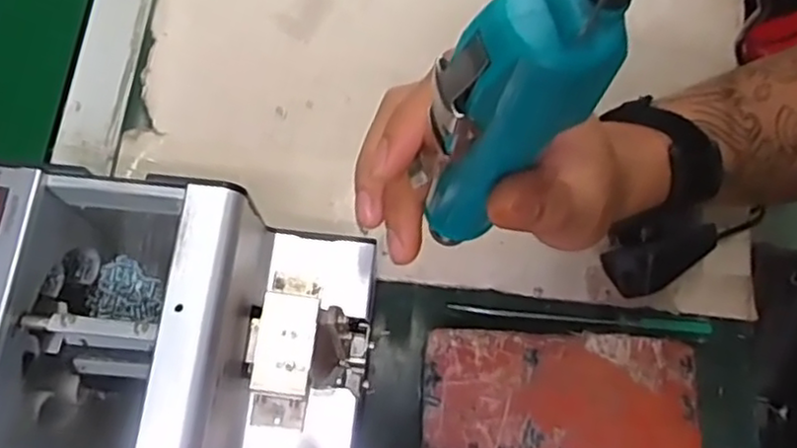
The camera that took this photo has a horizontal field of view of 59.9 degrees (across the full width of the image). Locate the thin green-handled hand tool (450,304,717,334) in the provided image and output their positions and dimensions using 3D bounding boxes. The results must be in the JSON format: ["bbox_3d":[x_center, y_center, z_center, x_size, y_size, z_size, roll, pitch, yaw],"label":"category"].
[{"bbox_3d":[0.108,0.056,0.409,0.152,0.010,0.009,4,74,2],"label":"thin green-handled hand tool"}]

